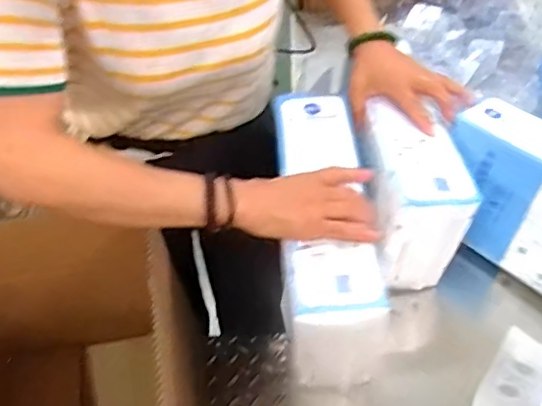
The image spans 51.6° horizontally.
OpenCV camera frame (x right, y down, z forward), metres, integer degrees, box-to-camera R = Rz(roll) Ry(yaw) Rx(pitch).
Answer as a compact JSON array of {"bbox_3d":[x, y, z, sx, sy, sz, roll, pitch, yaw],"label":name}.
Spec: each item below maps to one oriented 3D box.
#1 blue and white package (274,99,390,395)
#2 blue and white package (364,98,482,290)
[{"bbox_3d":[0.060,0.030,0.663,0.093,0.147,0.327,-4,49,1],"label":"blue and white package"},{"bbox_3d":[0.173,-0.007,0.690,0.104,0.151,0.169,-3,49,2],"label":"blue and white package"}]

